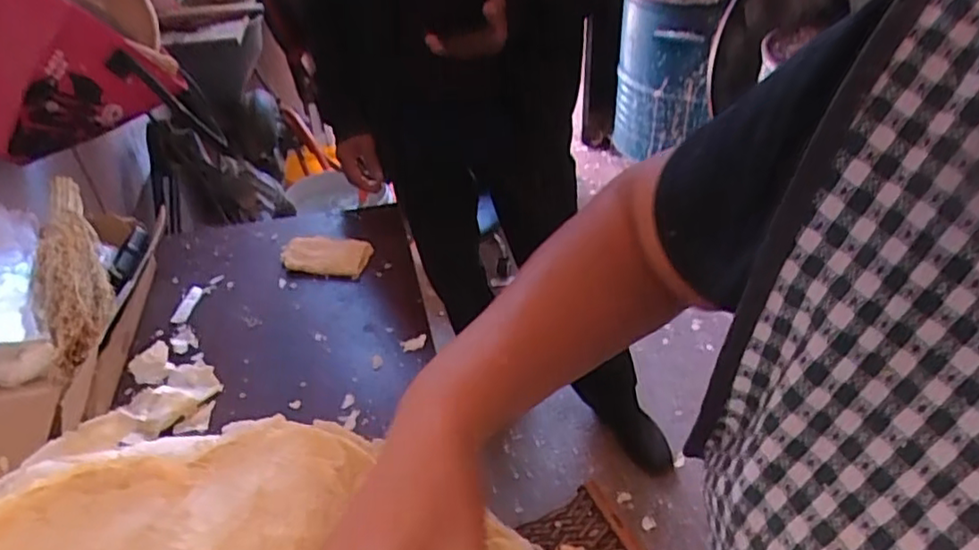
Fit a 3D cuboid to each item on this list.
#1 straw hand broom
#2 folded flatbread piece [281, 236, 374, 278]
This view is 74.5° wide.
[{"bbox_3d":[-0.521,-0.022,0.796,0.074,0.046,0.379,-22,42,-22],"label":"straw hand broom"},{"bbox_3d":[-0.236,-0.032,0.938,0.126,0.023,0.067,5,39,10],"label":"folded flatbread piece"}]

